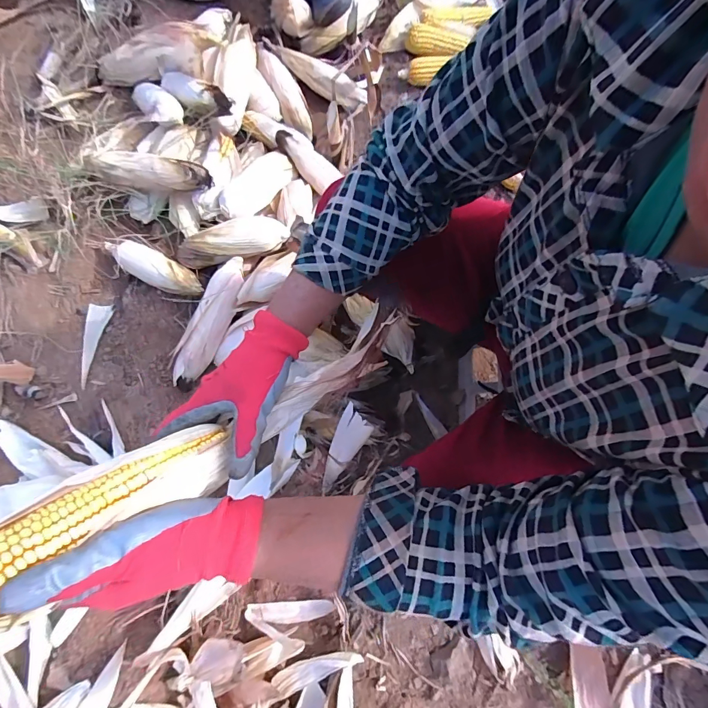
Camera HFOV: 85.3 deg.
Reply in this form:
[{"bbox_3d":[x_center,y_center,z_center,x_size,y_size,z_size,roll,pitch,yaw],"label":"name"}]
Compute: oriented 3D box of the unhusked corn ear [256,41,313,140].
[{"bbox_3d":[-0.155,-0.601,0.892,0.072,0.058,0.246,-23,78,-6],"label":"unhusked corn ear"}]

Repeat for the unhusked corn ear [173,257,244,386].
[{"bbox_3d":[-0.263,-0.062,0.712,0.059,0.047,0.243,26,93,5],"label":"unhusked corn ear"}]

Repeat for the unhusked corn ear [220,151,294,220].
[{"bbox_3d":[-0.198,-0.343,0.781,0.068,0.049,0.186,33,65,7],"label":"unhusked corn ear"}]

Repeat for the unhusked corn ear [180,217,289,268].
[{"bbox_3d":[-0.237,-0.219,0.734,0.227,0.049,0.075,-11,77,9],"label":"unhusked corn ear"}]

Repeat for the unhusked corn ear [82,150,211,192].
[{"bbox_3d":[-0.420,-0.363,0.754,0.306,0.049,0.067,13,77,15],"label":"unhusked corn ear"}]

